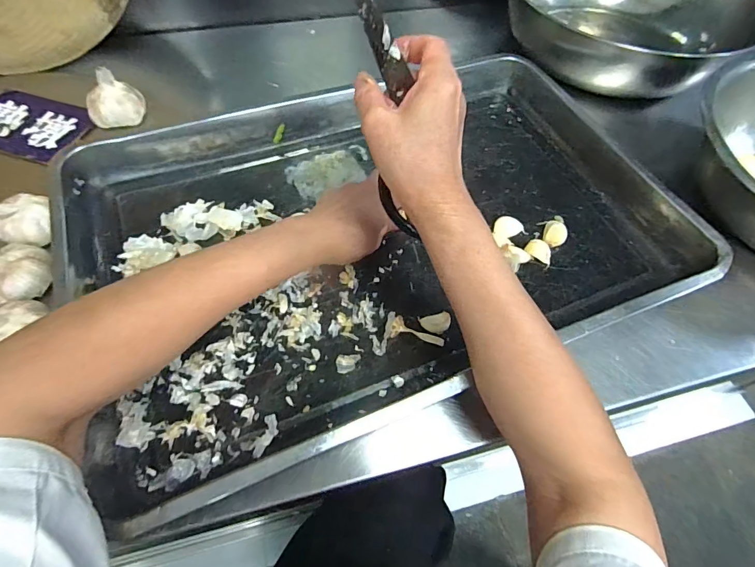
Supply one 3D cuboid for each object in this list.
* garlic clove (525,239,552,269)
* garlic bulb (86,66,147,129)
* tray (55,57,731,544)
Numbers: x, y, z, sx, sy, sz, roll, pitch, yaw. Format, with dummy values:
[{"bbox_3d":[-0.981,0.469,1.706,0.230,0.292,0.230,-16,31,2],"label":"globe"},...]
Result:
[{"bbox_3d":[0.171,-0.033,0.438,0.028,0.009,0.023,29,60,16],"label":"garlic clove"},{"bbox_3d":[-0.313,-0.215,0.488,0.049,0.055,0.046,3,57,0],"label":"garlic bulb"},{"bbox_3d":[0.007,-0.066,0.431,0.576,0.054,0.370,-19,61,-12],"label":"tray"}]

